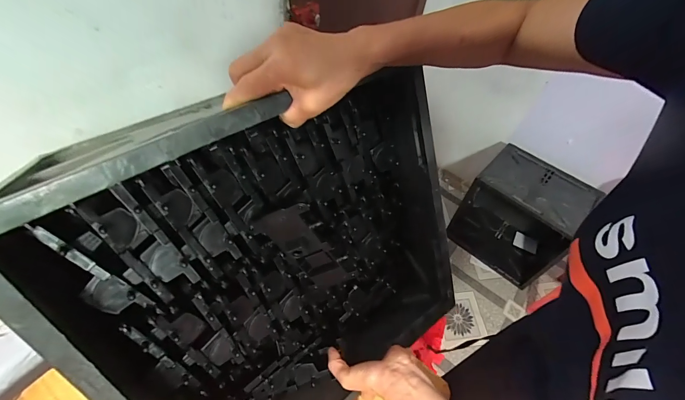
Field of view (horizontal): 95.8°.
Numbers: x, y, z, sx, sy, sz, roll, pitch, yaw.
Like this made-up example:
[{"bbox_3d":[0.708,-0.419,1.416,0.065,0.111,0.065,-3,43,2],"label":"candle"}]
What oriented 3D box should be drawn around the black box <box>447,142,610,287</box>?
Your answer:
[{"bbox_3d":[0.812,0.071,1.430,0.379,0.414,0.441,-35,59,-27],"label":"black box"}]

